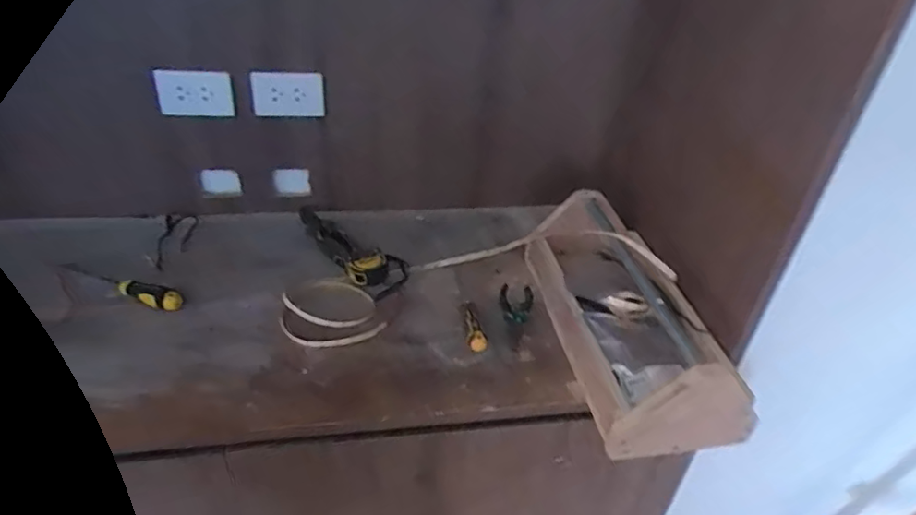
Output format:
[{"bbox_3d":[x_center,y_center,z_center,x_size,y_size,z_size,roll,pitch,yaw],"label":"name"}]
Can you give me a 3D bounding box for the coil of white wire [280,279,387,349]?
[{"bbox_3d":[-0.210,0.074,0.951,0.152,0.037,0.155,3,35,-2],"label":"coil of white wire"}]

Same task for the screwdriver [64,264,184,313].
[{"bbox_3d":[-0.553,0.040,0.971,0.243,0.032,0.037,17,37,17],"label":"screwdriver"}]

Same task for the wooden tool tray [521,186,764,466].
[{"bbox_3d":[0.254,0.085,0.937,0.212,0.158,0.454,-3,36,-11],"label":"wooden tool tray"}]

